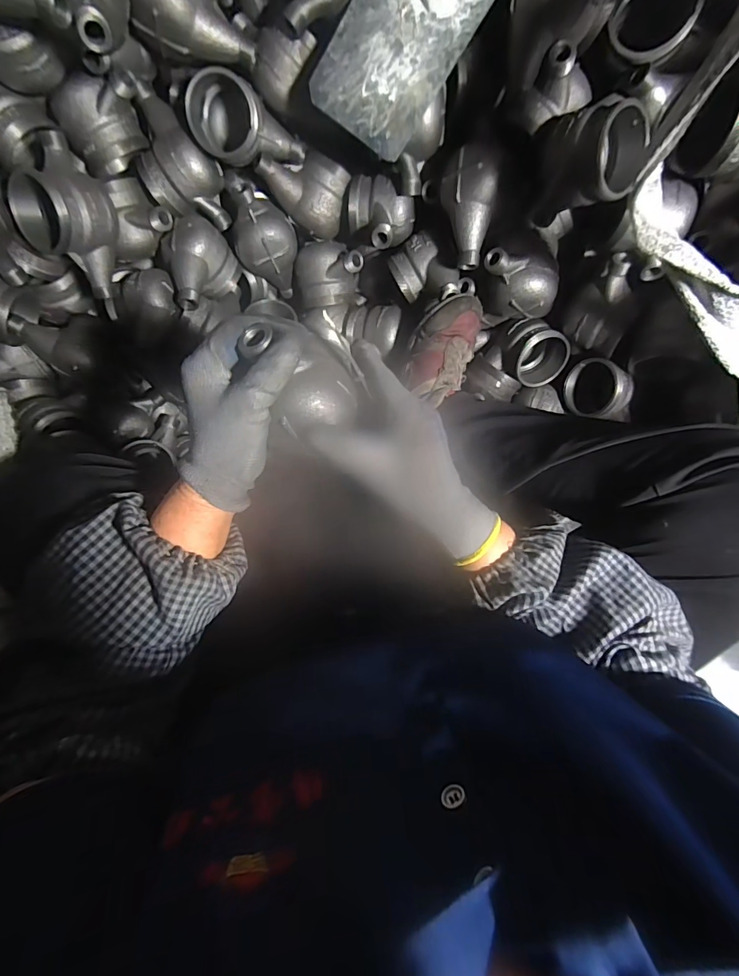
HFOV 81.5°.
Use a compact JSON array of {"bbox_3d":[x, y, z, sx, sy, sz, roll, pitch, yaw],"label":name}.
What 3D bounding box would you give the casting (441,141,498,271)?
[{"bbox_3d":[0.117,-0.326,0.490,0.059,0.061,0.132,-7,108,-9],"label":"casting"}]

